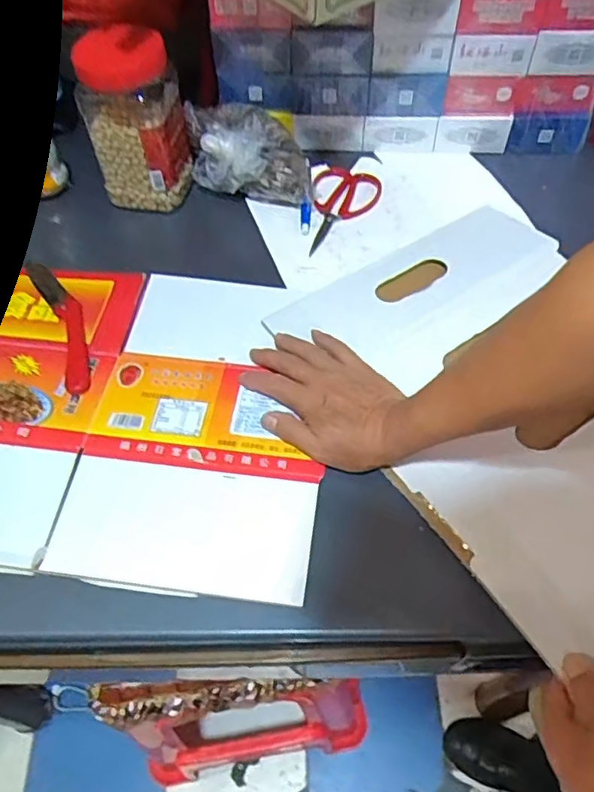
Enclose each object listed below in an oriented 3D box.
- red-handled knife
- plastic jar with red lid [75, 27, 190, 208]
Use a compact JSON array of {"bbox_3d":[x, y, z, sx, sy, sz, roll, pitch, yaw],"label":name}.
[{"bbox_3d":[-0.234,-0.078,0.586,0.036,0.010,0.191,-24,59,-13],"label":"red-handled knife"},{"bbox_3d":[-0.180,-0.305,0.654,0.088,0.161,0.082,-1,57,1],"label":"plastic jar with red lid"}]

